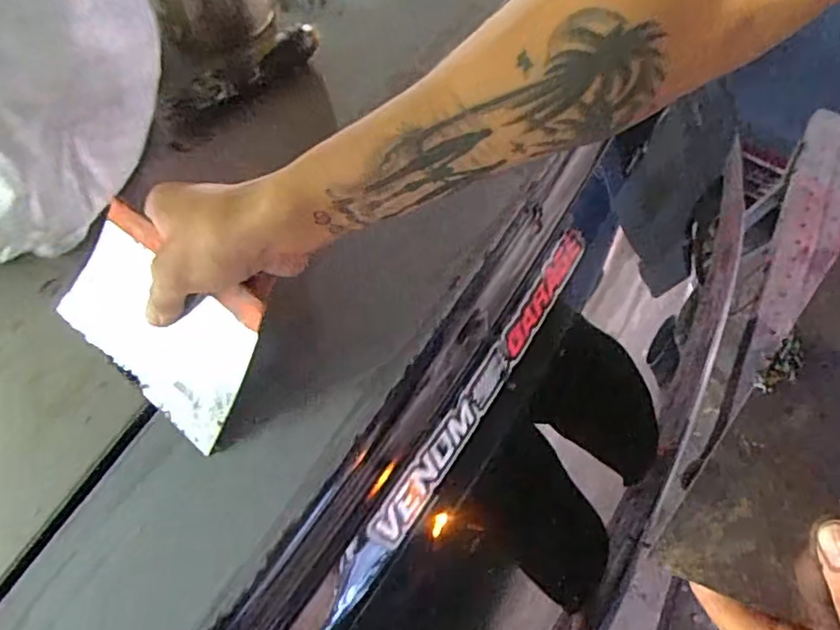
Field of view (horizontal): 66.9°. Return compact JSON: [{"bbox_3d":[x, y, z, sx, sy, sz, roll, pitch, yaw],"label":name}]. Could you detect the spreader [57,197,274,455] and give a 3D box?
[{"bbox_3d":[-0.159,0.000,0.386,0.133,0.014,0.104,28,108,15],"label":"spreader"}]

